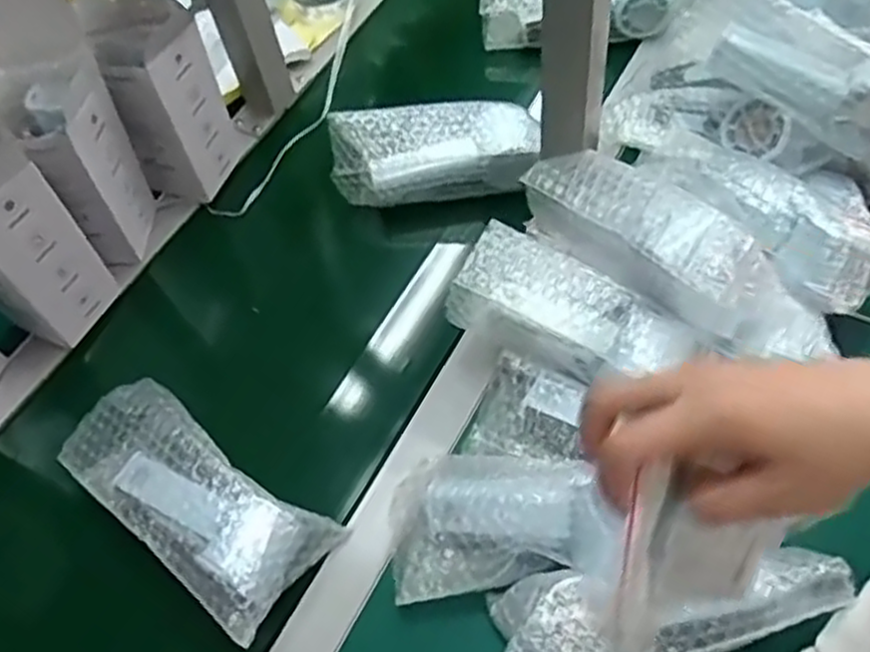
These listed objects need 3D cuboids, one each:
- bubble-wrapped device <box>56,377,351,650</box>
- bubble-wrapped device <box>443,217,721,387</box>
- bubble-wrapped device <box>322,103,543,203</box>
[{"bbox_3d":[-0.176,0.116,0.541,0.209,0.048,0.090,34,71,13],"label":"bubble-wrapped device"},{"bbox_3d":[0.101,-0.002,0.568,0.181,0.062,0.072,30,70,11],"label":"bubble-wrapped device"},{"bbox_3d":[-0.002,-0.161,0.706,0.182,0.056,0.073,-2,67,-2],"label":"bubble-wrapped device"}]

